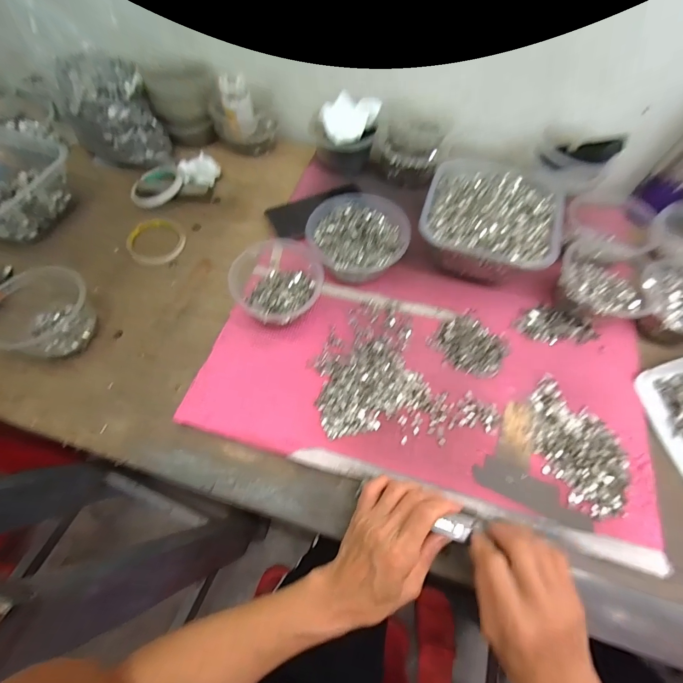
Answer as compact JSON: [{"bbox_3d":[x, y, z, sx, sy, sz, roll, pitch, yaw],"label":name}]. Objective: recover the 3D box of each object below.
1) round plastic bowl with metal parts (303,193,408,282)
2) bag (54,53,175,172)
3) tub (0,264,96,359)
[{"bbox_3d":[0.023,-0.144,0.491,0.131,0.052,0.128,0,62,-1],"label":"round plastic bowl with metal parts"},{"bbox_3d":[-0.373,-0.382,0.576,0.129,0.120,0.102,-5,62,-4],"label":"bag"},{"bbox_3d":[-0.370,-0.036,0.436,0.106,0.062,0.112,0,62,-1],"label":"tub"}]

